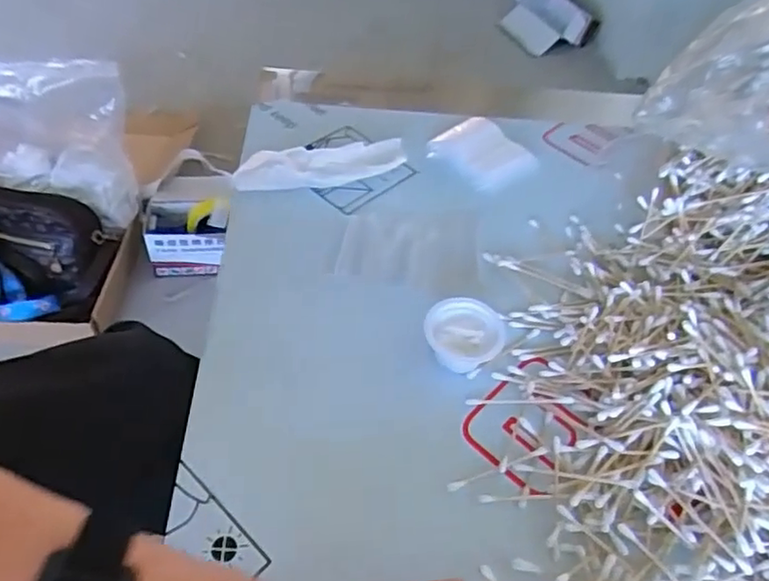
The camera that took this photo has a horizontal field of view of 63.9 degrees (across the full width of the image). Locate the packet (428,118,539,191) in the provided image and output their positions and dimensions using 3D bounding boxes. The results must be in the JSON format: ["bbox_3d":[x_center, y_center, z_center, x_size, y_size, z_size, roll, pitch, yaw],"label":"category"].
[{"bbox_3d":[0.094,-0.133,0.584,0.083,0.012,0.082,-34,61,-31],"label":"packet"}]

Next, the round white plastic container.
[{"bbox_3d":[0.055,0.033,0.433,0.053,0.028,0.045,-4,50,-11],"label":"round white plastic container"}]

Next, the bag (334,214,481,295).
[{"bbox_3d":[0.022,-0.036,0.503,0.109,0.008,0.089,9,49,1],"label":"bag"}]

